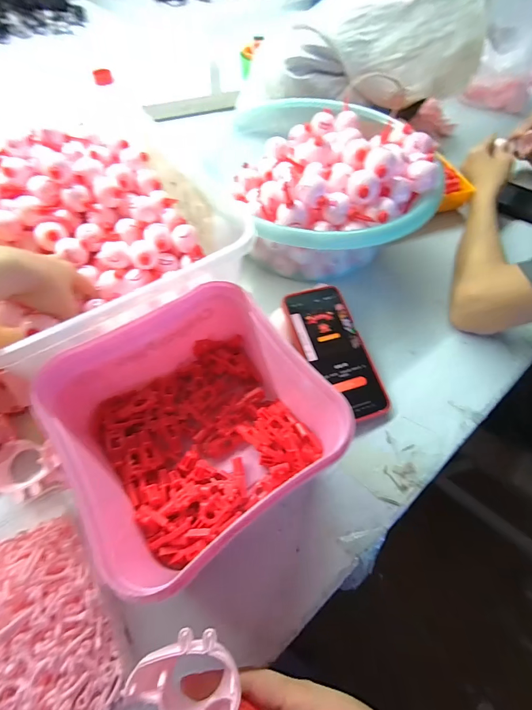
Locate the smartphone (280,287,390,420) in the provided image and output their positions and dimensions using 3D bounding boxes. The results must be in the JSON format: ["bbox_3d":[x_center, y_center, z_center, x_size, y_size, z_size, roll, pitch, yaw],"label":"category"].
[{"bbox_3d":[0.077,-0.004,0.369,0.076,0.006,0.161,-14,72,-14],"label":"smartphone"}]

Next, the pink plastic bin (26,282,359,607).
[{"bbox_3d":[-0.059,0.063,0.291,0.191,0.106,0.191,-31,65,-19],"label":"pink plastic bin"}]

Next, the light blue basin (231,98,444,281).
[{"bbox_3d":[0.086,-0.234,0.453,0.217,0.145,0.260,-3,59,-4],"label":"light blue basin"}]

